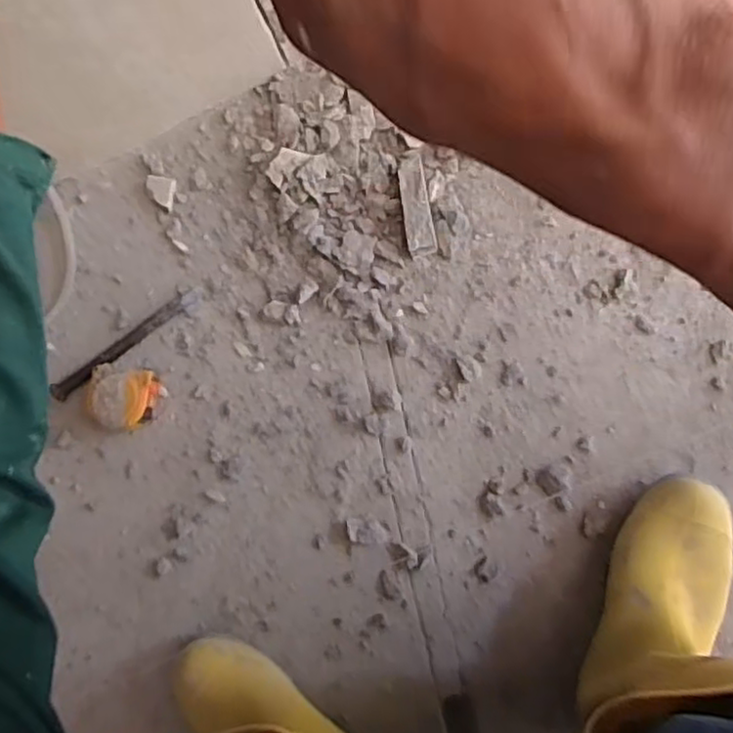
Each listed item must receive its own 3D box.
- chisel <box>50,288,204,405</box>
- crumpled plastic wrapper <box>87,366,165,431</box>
[{"bbox_3d":[-0.239,-0.023,0.678,0.176,0.015,0.016,-35,87,4],"label":"chisel"},{"bbox_3d":[-0.237,0.031,0.665,0.063,0.038,0.057,8,91,5],"label":"crumpled plastic wrapper"}]

